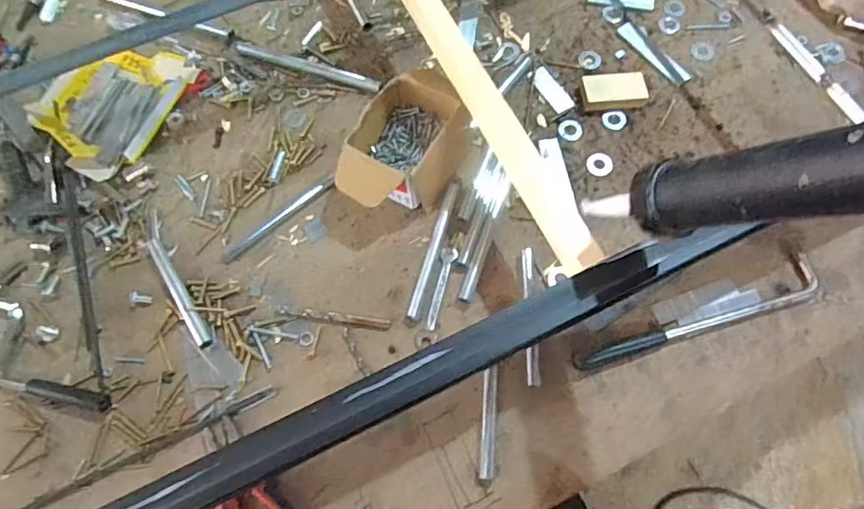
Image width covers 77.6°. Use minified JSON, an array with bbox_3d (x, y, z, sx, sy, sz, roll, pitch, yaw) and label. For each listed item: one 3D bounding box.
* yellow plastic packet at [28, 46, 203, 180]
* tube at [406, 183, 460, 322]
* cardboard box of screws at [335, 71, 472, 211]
[{"bbox_3d":[-0.415,-0.199,0.690,0.167,0.031,0.189,27,71,10],"label":"yellow plastic packet"},{"bbox_3d":[0.002,-0.007,0.617,0.016,0.010,0.173,16,70,6],"label":"tube"},{"bbox_3d":[-0.028,-0.122,0.636,0.120,0.081,0.171,18,70,6],"label":"cardboard box of screws"}]

